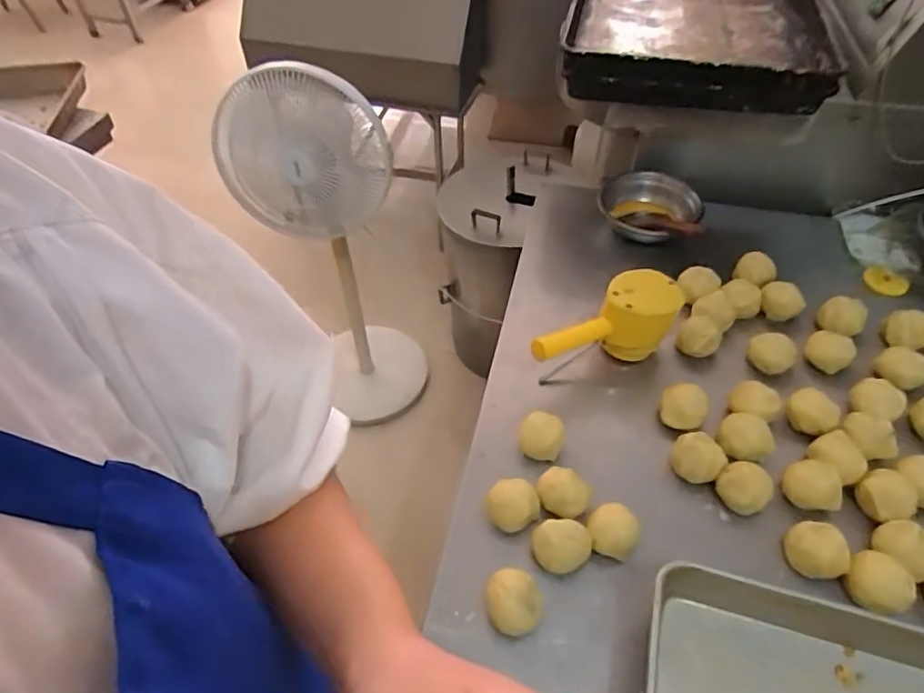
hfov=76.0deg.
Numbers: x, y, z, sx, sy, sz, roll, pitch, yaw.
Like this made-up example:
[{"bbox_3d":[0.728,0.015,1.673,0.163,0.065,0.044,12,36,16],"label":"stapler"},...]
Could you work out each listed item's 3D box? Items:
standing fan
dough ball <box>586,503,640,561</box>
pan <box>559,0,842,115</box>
[{"bbox_3d":[-0.302,-0.187,1.444,0.330,0.944,0.297,-15,48,-8],"label":"standing fan"},{"bbox_3d":[0.155,0.191,0.611,0.050,0.041,0.048,0,50,0],"label":"dough ball"},{"bbox_3d":[0.408,-0.594,1.067,0.409,0.079,0.613,11,50,10],"label":"pan"}]

